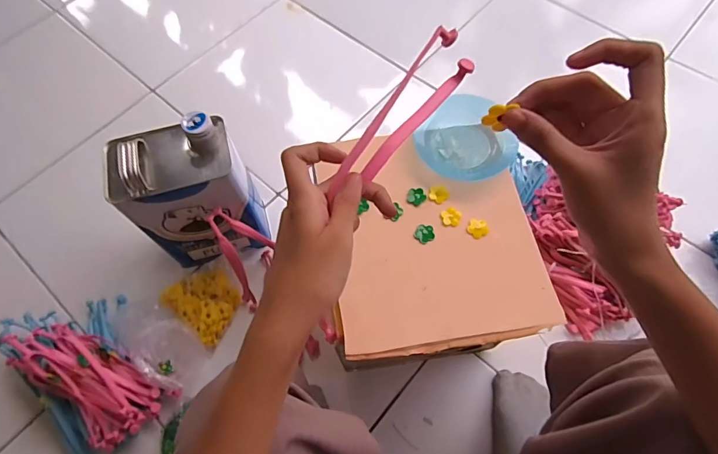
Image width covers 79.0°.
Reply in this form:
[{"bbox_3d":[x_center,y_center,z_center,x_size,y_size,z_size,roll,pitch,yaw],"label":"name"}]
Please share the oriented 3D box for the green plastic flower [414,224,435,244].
[{"bbox_3d":[0.079,0.008,0.519,0.023,0.005,0.022,-1,65,2],"label":"green plastic flower"}]

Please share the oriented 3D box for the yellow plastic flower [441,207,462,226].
[{"bbox_3d":[0.112,-0.013,0.528,0.023,0.004,0.024,-1,65,2],"label":"yellow plastic flower"}]

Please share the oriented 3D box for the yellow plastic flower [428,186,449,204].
[{"bbox_3d":[0.099,-0.041,0.540,0.024,0.006,0.022,-1,65,2],"label":"yellow plastic flower"}]

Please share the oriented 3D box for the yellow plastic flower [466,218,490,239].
[{"bbox_3d":[0.141,0.001,0.516,0.022,0.004,0.024,-4,77,16],"label":"yellow plastic flower"}]

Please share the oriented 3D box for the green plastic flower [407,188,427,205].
[{"bbox_3d":[0.072,-0.038,0.541,0.023,0.004,0.022,-1,65,2],"label":"green plastic flower"}]

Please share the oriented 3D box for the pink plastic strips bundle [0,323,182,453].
[{"bbox_3d":[-0.402,0.215,0.628,0.244,0.050,0.100,37,68,-4],"label":"pink plastic strips bundle"}]

